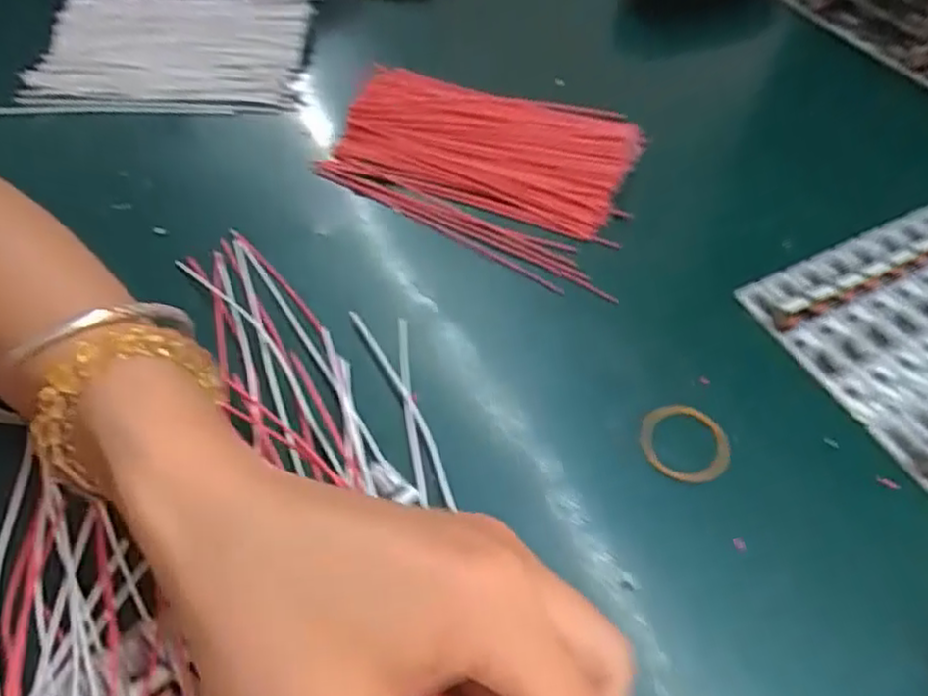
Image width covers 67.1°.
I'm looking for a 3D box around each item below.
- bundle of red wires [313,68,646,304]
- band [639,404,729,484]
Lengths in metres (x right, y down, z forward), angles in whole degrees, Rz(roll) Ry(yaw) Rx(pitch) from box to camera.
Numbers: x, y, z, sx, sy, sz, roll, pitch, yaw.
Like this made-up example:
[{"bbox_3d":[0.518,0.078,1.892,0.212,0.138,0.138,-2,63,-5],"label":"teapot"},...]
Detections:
[{"bbox_3d":[0.011,-0.097,0.359,0.150,0.022,0.105,22,57,15],"label":"bundle of red wires"},{"bbox_3d":[0.083,0.036,0.264,0.034,0.005,0.029,36,61,23],"label":"band"}]

